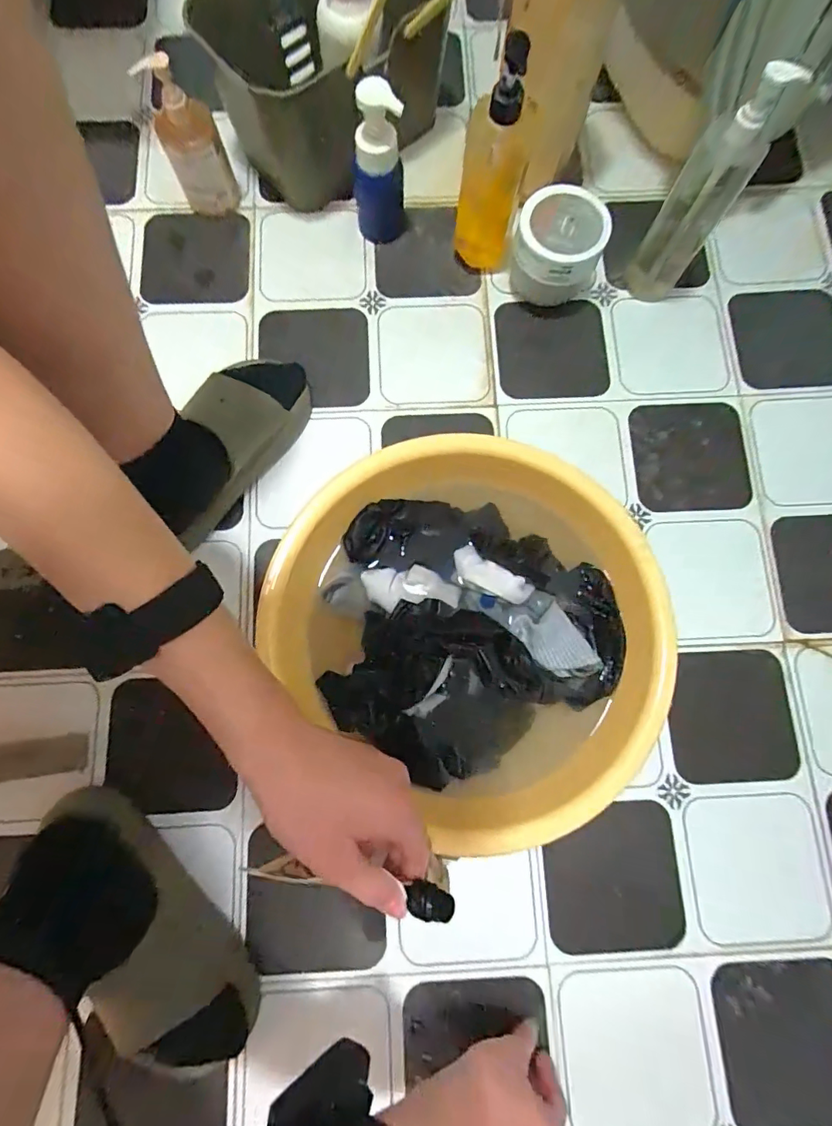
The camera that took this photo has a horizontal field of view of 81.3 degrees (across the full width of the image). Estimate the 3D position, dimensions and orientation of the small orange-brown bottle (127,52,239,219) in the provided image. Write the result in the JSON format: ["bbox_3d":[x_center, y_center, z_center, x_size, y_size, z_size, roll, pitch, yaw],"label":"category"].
[{"bbox_3d":[-0.266,-0.497,0.576,0.066,0.148,0.052,-25,79,-4],"label":"small orange-brown bottle"}]

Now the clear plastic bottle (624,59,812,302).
[{"bbox_3d":[0.307,-0.393,0.525,0.065,0.234,0.057,40,80,7],"label":"clear plastic bottle"}]

